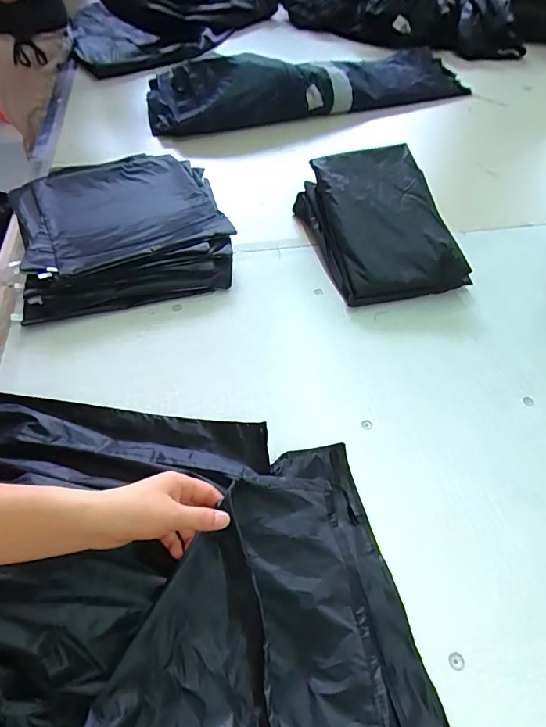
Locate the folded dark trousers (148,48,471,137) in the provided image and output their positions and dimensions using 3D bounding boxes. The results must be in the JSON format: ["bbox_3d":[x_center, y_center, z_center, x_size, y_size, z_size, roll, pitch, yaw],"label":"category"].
[{"bbox_3d":[0.099,-0.706,1.081,0.842,0.091,0.215,-10,52,-9],"label":"folded dark trousers"}]

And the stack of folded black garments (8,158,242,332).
[{"bbox_3d":[-0.260,-0.248,0.735,0.328,0.053,0.371,-14,53,-12],"label":"stack of folded black garments"}]

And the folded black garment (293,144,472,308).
[{"bbox_3d":[0.170,-0.239,0.726,0.191,0.089,0.300,-11,53,-10],"label":"folded black garment"}]

